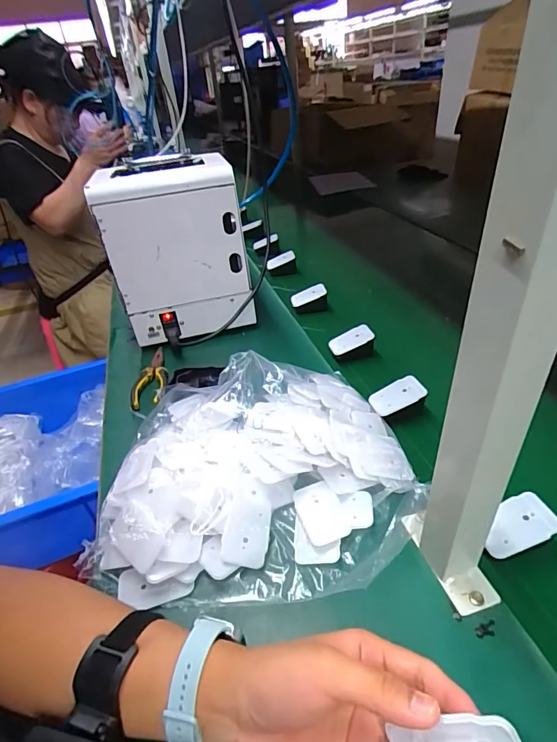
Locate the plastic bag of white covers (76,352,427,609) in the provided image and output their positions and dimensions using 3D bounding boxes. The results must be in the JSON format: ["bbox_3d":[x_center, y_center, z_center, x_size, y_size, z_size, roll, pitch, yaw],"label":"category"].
[{"bbox_3d":[-0.019,0.095,0.466,0.327,0.070,0.293,-3,37,7],"label":"plastic bag of white covers"}]

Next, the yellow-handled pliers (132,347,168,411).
[{"bbox_3d":[-0.202,0.008,0.657,0.049,0.019,0.142,-11,37,-5],"label":"yellow-handled pliers"}]

